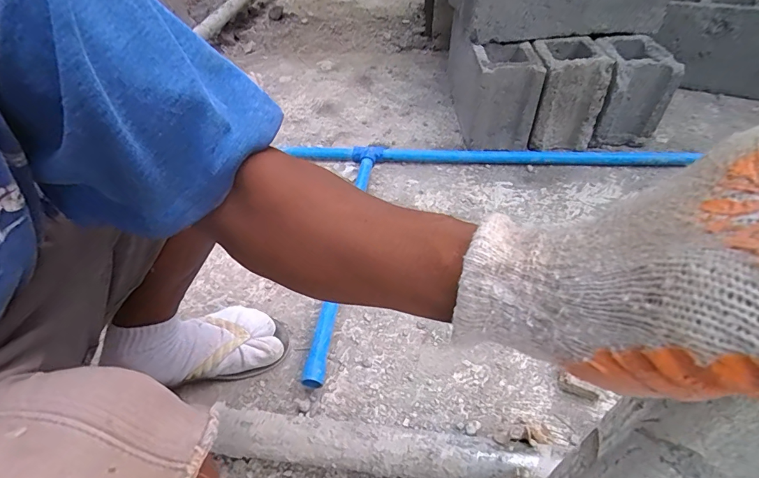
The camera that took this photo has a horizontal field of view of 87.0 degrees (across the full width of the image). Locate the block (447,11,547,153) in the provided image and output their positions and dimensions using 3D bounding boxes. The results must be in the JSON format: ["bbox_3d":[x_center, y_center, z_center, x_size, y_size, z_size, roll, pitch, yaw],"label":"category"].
[{"bbox_3d":[0.257,-0.383,0.962,0.130,0.199,0.379,-3,47,1],"label":"block"}]

